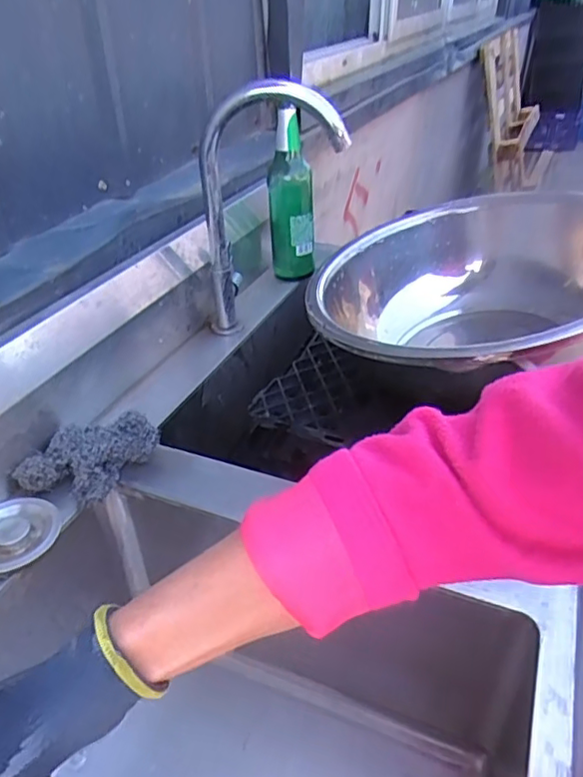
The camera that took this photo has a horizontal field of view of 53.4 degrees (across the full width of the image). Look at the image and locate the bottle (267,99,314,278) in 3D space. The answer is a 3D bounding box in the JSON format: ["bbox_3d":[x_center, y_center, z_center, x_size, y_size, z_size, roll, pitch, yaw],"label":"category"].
[{"bbox_3d":[0.005,-0.301,0.915,0.083,0.251,0.063,7,32,0],"label":"bottle"}]

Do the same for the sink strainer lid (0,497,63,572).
[{"bbox_3d":[-0.251,0.130,0.520,0.080,0.016,0.071,-3,34,-17],"label":"sink strainer lid"}]

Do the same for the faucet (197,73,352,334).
[{"bbox_3d":[-0.032,-0.220,0.755,0.174,0.322,0.078,2,32,-9],"label":"faucet"}]

